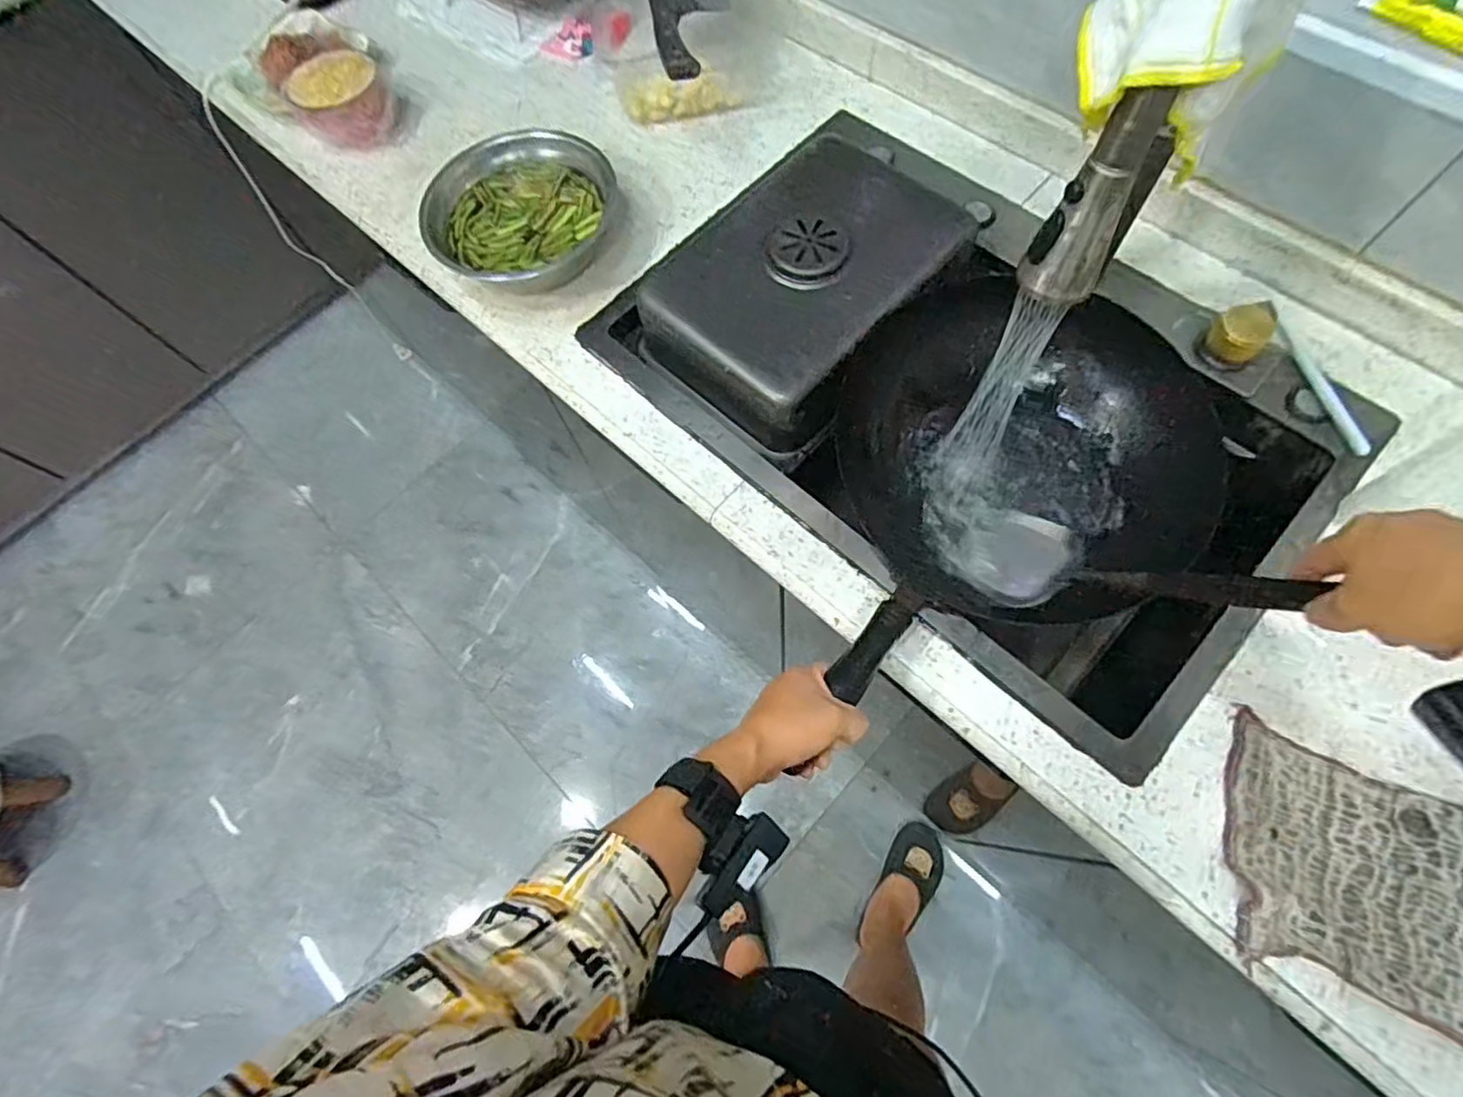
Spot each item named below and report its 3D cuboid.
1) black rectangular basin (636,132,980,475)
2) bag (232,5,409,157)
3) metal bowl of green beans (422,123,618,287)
[{"bbox_3d":[0.072,-0.267,0.691,0.230,0.097,0.312,39,76,18],"label":"black rectangular basin"},{"bbox_3d":[-0.569,-0.669,0.923,0.309,0.077,0.177,37,75,17],"label":"bag"},{"bbox_3d":[-0.240,-0.387,0.772,0.213,0.077,0.173,6,68,7],"label":"metal bowl of green beans"}]

